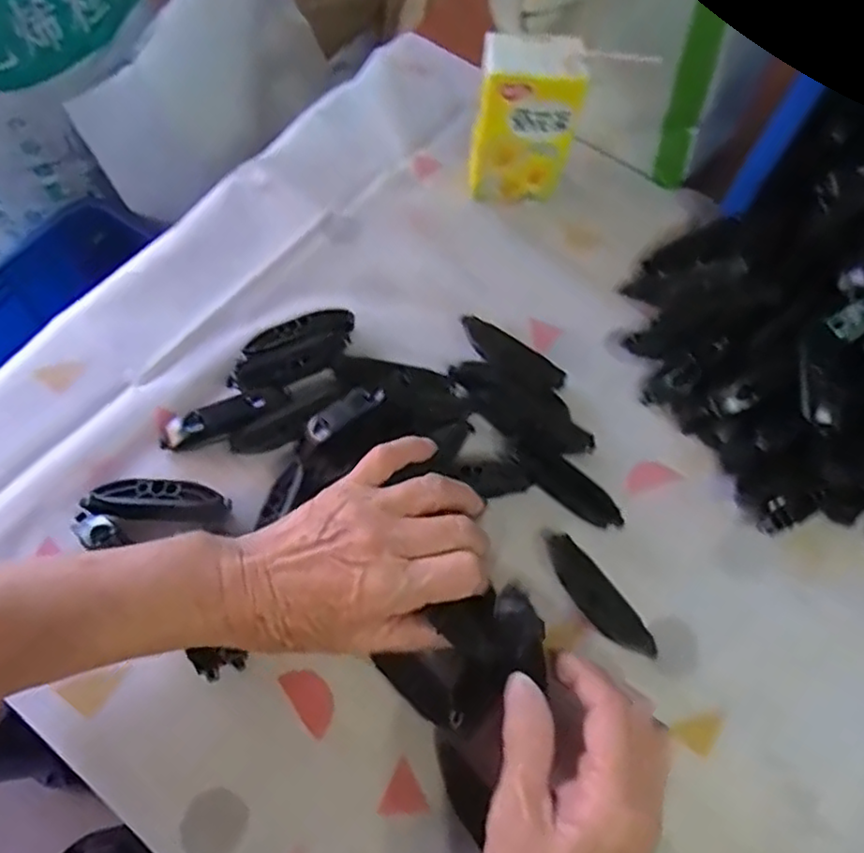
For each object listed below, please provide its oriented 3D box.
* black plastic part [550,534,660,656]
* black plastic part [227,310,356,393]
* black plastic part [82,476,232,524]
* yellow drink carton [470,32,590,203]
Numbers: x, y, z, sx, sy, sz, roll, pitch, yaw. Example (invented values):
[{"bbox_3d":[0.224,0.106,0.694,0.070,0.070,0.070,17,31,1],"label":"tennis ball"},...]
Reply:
[{"bbox_3d":[0.094,0.098,0.374,0.021,0.015,0.080,-34,71,-17],"label":"black plastic part"},{"bbox_3d":[-0.091,-0.051,0.429,0.088,0.021,0.037,-31,70,-17],"label":"black plastic part"},{"bbox_3d":[-0.159,0.043,0.384,0.078,0.014,0.025,3,65,-2],"label":"black plastic part"},{"bbox_3d":[0.066,-0.218,0.478,0.069,0.115,0.040,-1,65,-4],"label":"yellow drink carton"}]

